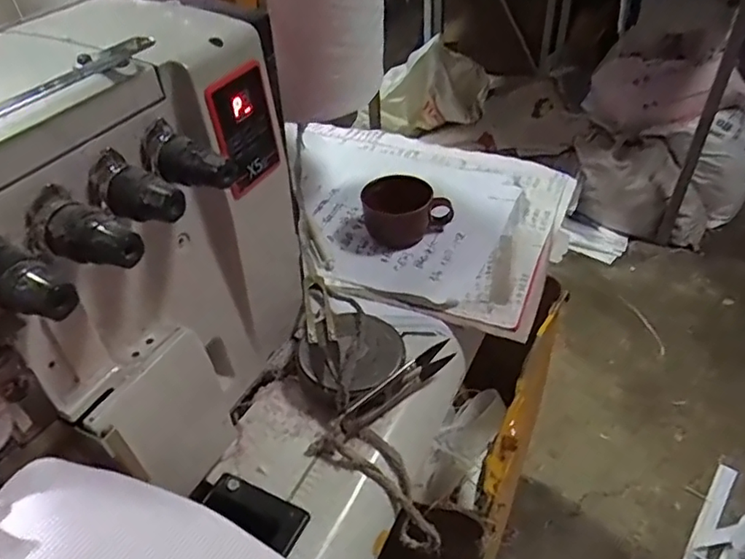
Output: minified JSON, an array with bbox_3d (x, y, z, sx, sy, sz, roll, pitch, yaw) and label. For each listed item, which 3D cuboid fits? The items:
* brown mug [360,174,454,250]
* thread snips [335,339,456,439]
[{"bbox_3d":[0.028,-0.064,0.534,0.078,0.041,0.051,15,43,19],"label":"brown mug"},{"bbox_3d":[0.016,0.078,0.403,0.101,0.026,0.013,-30,48,-29],"label":"thread snips"}]

